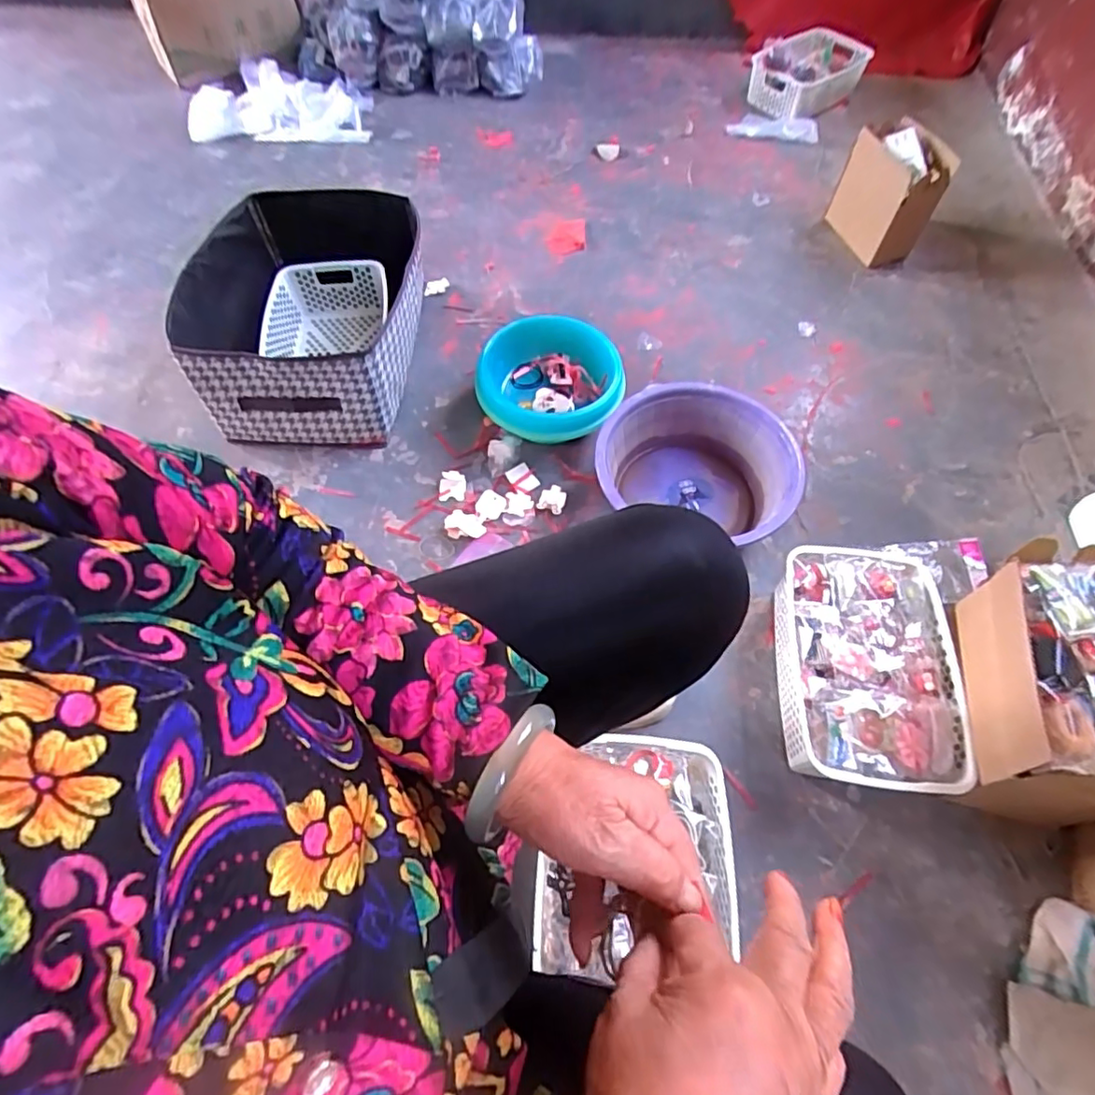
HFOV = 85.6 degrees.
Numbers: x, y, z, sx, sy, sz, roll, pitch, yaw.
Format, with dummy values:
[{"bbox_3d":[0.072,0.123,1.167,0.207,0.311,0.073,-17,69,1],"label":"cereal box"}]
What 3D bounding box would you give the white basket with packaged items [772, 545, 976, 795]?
[{"bbox_3d":[0.400,0.155,0.760,0.207,0.102,0.298,9,62,4],"label":"white basket with packaged items"}]

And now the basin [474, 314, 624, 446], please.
[{"bbox_3d":[0.005,-0.262,0.966,0.233,0.119,0.215,-1,62,-1],"label":"basin"}]

